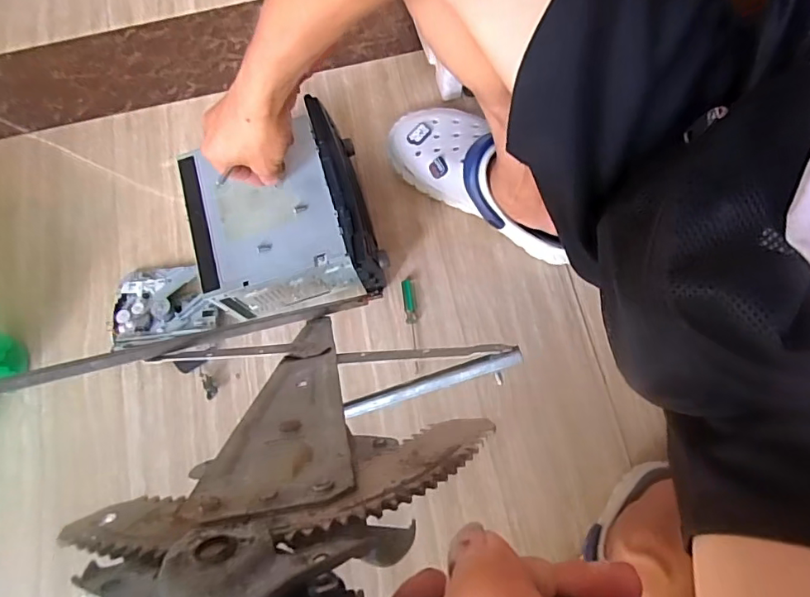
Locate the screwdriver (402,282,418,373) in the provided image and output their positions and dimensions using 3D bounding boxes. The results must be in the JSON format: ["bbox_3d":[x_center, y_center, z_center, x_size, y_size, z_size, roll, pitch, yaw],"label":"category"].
[{"bbox_3d":[0.008,0.031,0.618,0.013,0.019,0.112,-8,73,1],"label":"screwdriver"}]

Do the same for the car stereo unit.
[{"bbox_3d":[-0.132,-0.089,0.582,0.177,0.098,0.184,-16,77,-3],"label":"car stereo unit"}]

